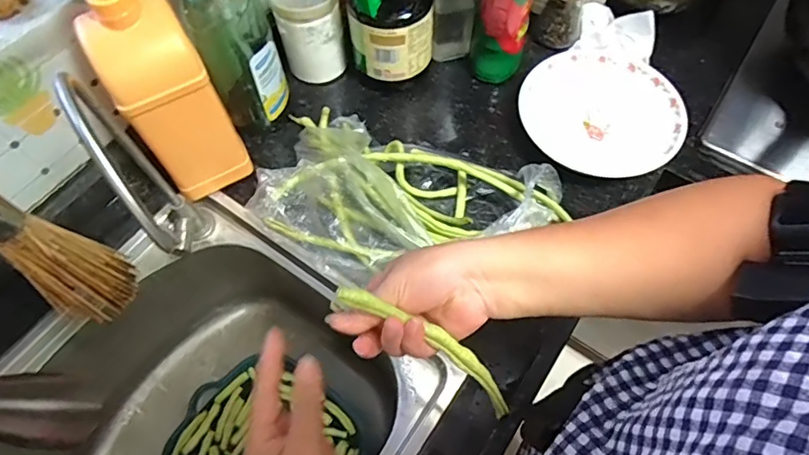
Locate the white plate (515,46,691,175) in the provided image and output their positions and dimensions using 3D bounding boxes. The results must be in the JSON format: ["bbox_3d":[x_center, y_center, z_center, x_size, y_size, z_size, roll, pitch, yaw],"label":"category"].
[{"bbox_3d":[0.250,-0.152,0.649,0.195,0.049,0.175,18,63,6],"label":"white plate"}]

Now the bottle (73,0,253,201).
[{"bbox_3d":[-0.239,-0.137,0.512,0.093,0.281,0.074,-30,68,-17],"label":"bottle"}]

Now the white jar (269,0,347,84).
[{"bbox_3d":[-0.124,-0.262,0.666,0.083,0.125,0.081,1,62,-3],"label":"white jar"}]

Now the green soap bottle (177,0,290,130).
[{"bbox_3d":[-0.189,-0.231,0.548,0.081,0.255,0.089,-10,63,-9],"label":"green soap bottle"}]

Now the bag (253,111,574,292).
[{"bbox_3d":[-0.006,-0.032,0.569,0.320,0.070,0.199,25,64,10],"label":"bag"}]

